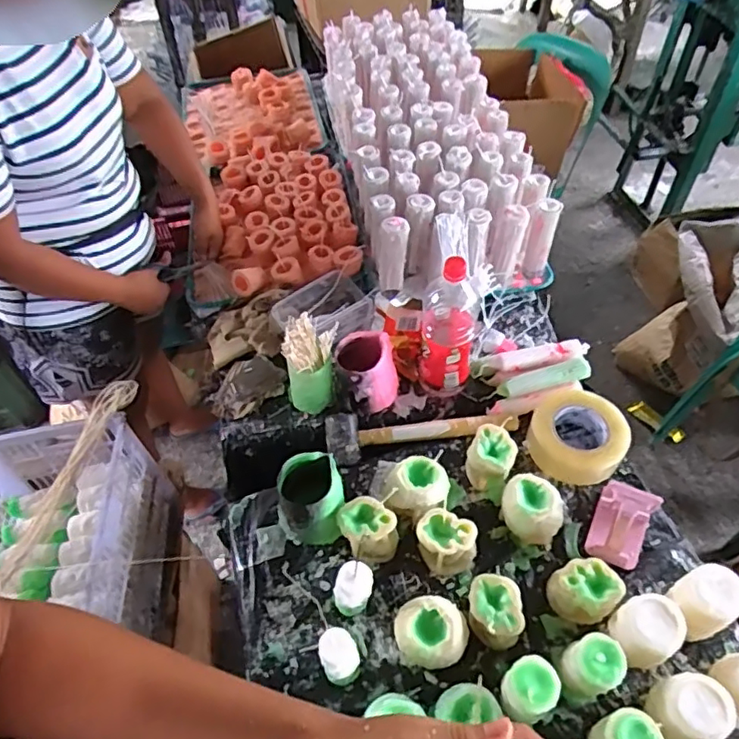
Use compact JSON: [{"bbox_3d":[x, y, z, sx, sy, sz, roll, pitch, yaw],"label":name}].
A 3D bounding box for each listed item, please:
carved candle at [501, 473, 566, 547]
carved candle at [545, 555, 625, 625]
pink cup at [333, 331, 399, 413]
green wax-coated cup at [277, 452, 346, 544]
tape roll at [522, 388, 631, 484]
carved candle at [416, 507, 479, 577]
[{"bbox_3d":[0.211,0.186,0.770,0.074,0.072,0.076,1,52,3],"label":"carved candle"},{"bbox_3d":[0.260,0.273,0.709,0.068,0.080,0.064,-1,52,2],"label":"carved candle"},{"bbox_3d":[-0.003,0.005,0.896,0.088,0.103,0.081,-1,52,2],"label":"pink cup"},{"bbox_3d":[-0.079,0.174,0.776,0.091,0.108,0.084,-1,52,2],"label":"green wax-coated cup"},{"bbox_3d":[0.303,0.093,0.855,0.132,0.045,0.140,-1,52,2],"label":"tape roll"},{"bbox_3d":[0.098,0.223,0.749,0.073,0.075,0.053,20,55,17],"label":"carved candle"}]

